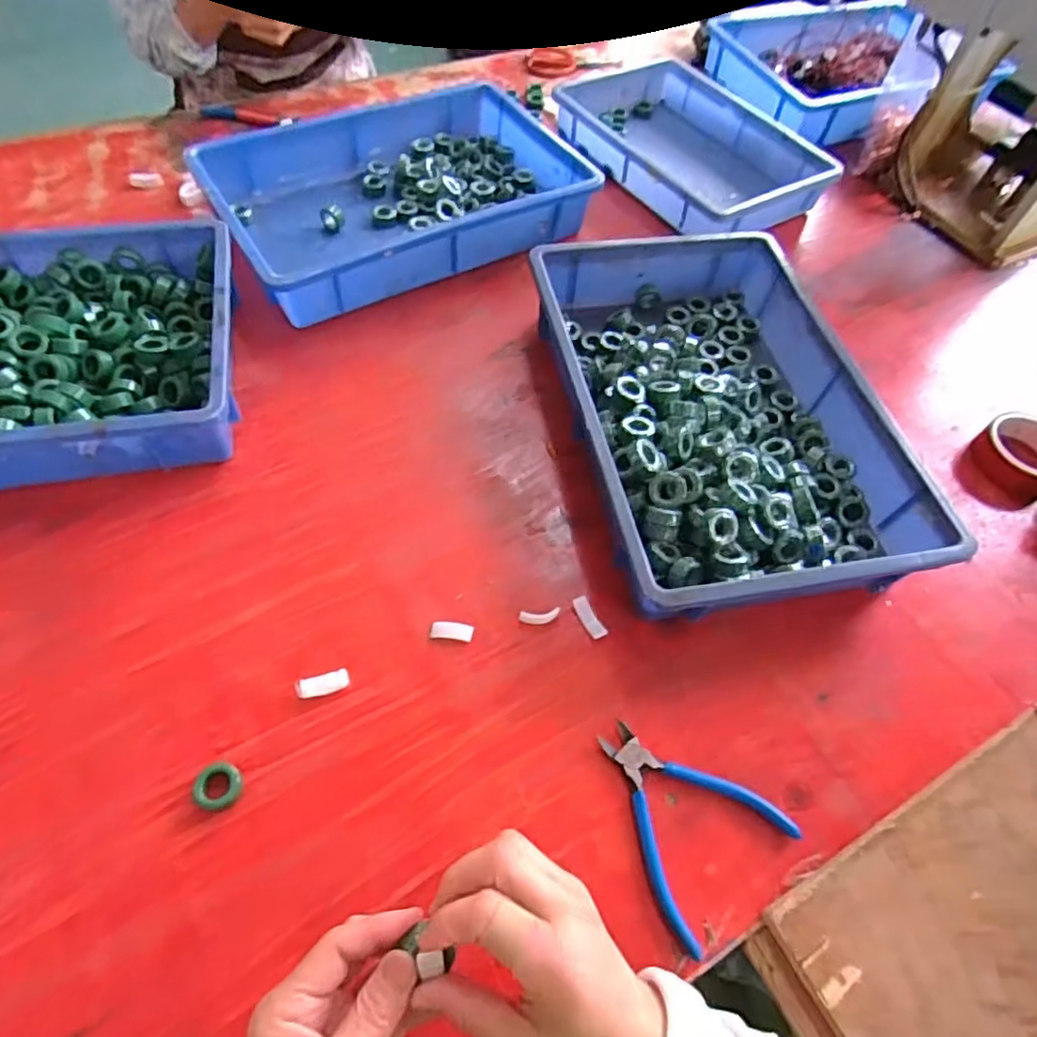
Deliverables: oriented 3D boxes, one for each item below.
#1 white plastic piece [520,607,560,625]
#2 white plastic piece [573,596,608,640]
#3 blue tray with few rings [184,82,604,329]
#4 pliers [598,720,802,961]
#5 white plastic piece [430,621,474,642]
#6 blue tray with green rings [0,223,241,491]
[{"bbox_3d":[0.019,0.084,0.528,0.035,0.006,0.013,-2,58,-6],"label":"white plastic piece"},{"bbox_3d":[0.061,0.086,0.529,0.014,0.006,0.039,-23,63,-18],"label":"white plastic piece"},{"bbox_3d":[-0.153,-0.418,0.795,0.437,0.073,0.292,-27,64,-20],"label":"blue tray with few rings"},{"bbox_3d":[0.112,0.215,0.449,0.112,0.014,0.137,-38,68,-24],"label":"pliers"},{"bbox_3d":[-0.055,0.094,0.517,0.034,0.007,0.016,5,58,-1],"label":"white plastic piece"},{"bbox_3d":[-0.500,-0.155,0.596,0.436,0.075,0.294,-10,59,-9],"label":"blue tray with green rings"}]

